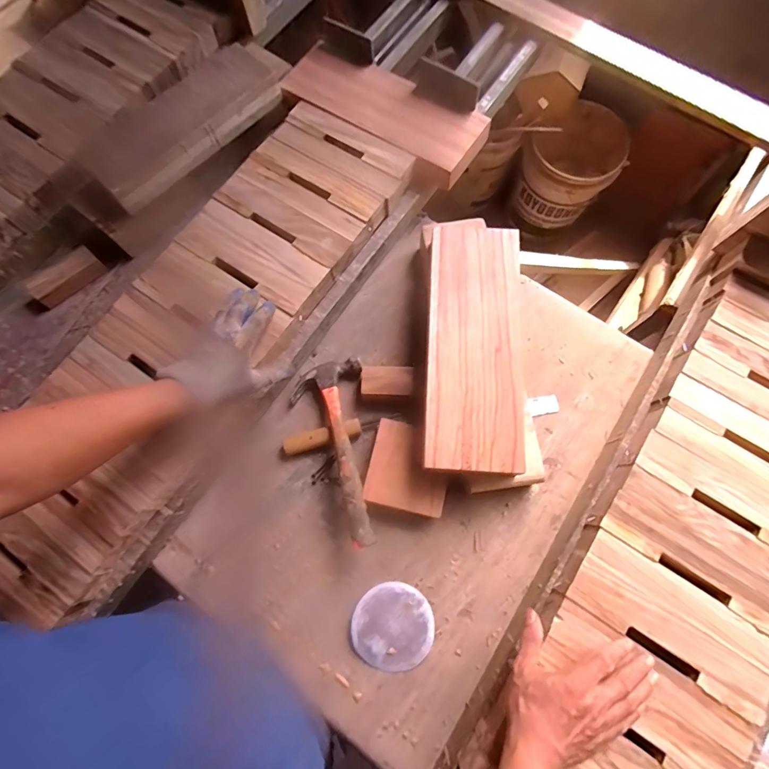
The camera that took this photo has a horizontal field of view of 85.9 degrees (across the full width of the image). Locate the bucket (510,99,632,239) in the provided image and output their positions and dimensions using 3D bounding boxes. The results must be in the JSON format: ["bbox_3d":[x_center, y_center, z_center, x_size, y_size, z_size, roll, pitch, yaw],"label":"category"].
[{"bbox_3d":[0.628,-0.709,1.435,0.277,0.373,0.299,41,79,12],"label":"bucket"}]

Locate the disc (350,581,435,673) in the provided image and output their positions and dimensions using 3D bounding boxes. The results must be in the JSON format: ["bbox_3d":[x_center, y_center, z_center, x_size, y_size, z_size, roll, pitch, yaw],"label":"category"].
[{"bbox_3d":[0.013,0.352,0.600,0.114,0.012,0.114,0,76,0],"label":"disc"}]

